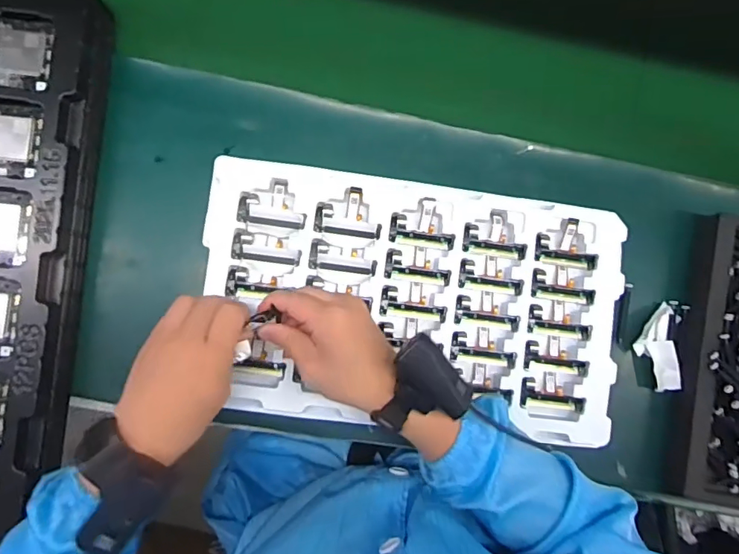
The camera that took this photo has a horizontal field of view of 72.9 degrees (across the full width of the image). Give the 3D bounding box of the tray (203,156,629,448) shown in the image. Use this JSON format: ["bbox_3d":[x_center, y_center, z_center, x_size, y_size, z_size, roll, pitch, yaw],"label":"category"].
[{"bbox_3d":[0.048,0.026,0.509,0.425,0.017,0.243,7,84,-4],"label":"tray"}]

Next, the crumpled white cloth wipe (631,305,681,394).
[{"bbox_3d":[0.306,0.075,0.533,0.041,0.012,0.090,0,84,-5],"label":"crumpled white cloth wipe"}]

